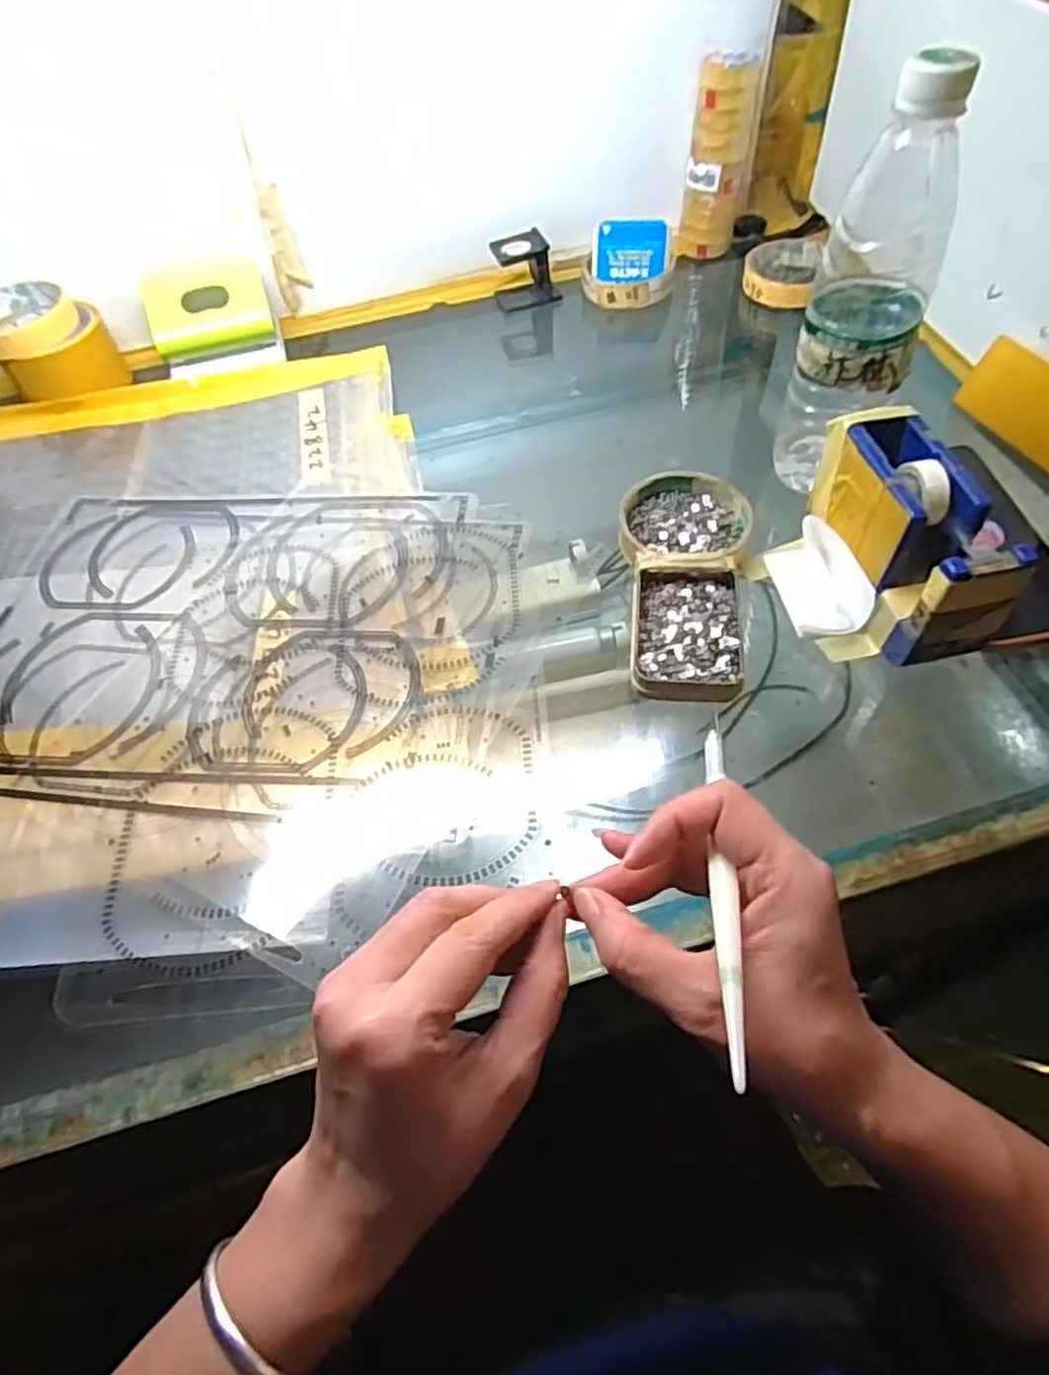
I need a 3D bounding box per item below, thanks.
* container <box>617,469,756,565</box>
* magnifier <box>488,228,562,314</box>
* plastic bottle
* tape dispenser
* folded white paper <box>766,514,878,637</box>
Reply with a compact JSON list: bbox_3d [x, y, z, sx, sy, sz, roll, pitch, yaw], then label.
[{"bbox_3d":[0.103,-0.106,0.472,0.080,0.017,0.081,-3,55,4],"label":"container"},{"bbox_3d":[-0.001,-0.383,0.667,0.057,0.057,0.040,-3,58,12],"label":"magnifier"},{"bbox_3d":[0.192,-0.209,0.417,0.064,0.222,0.078,17,58,17],"label":"plastic bottle"},{"bbox_3d":[0.211,-0.088,0.404,0.051,0.080,0.140,-14,65,-5],"label":"tape dispenser"},{"bbox_3d":[0.177,-0.065,0.428,0.045,0.031,0.065,-8,55,0],"label":"folded white paper"}]

